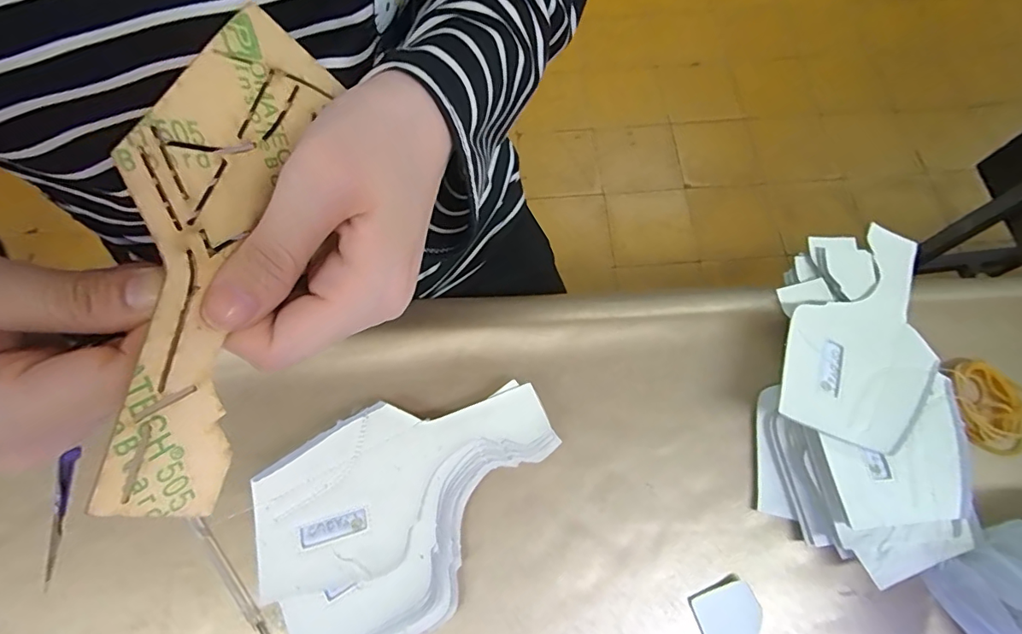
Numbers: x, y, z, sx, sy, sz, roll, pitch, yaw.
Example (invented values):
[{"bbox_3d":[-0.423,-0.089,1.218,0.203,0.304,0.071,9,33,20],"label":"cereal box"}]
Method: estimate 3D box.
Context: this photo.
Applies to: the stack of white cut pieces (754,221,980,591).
[{"bbox_3d":[0.203,0.038,0.296,0.096,0.036,0.202,7,70,4],"label":"stack of white cut pieces"}]

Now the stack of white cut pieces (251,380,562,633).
[{"bbox_3d":[-0.054,0.102,0.281,0.167,0.028,0.115,-32,72,-11],"label":"stack of white cut pieces"}]

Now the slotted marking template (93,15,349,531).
[{"bbox_3d":[-0.092,-0.027,0.152,0.004,0.055,0.163,-1,68,22],"label":"slotted marking template"}]

